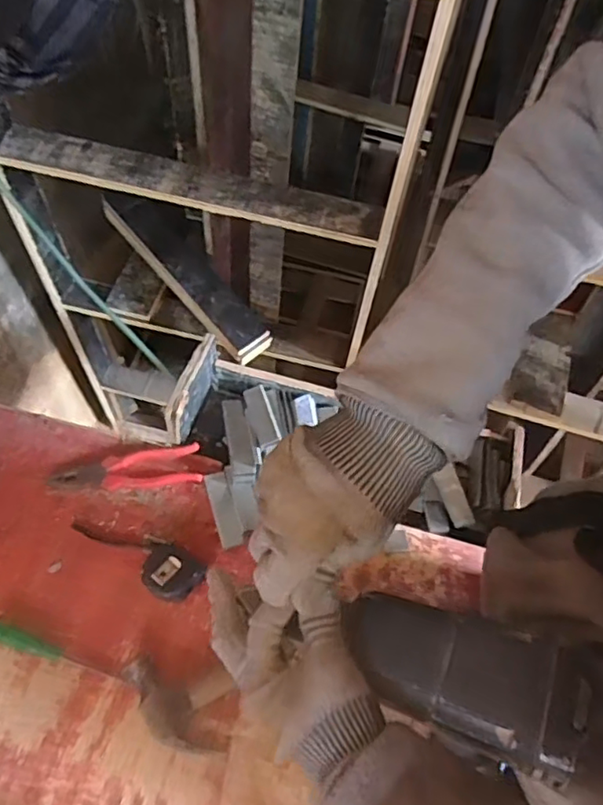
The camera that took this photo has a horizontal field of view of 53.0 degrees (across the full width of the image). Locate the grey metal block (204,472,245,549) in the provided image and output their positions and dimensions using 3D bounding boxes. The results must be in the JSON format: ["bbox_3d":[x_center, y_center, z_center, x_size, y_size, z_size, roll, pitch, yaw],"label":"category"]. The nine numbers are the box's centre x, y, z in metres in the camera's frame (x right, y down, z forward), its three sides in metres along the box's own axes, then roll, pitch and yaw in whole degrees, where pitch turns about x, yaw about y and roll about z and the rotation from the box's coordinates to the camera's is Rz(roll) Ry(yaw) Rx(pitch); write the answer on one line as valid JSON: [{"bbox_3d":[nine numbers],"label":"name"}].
[{"bbox_3d":[-0.101,0.139,0.792,0.030,0.009,0.103,-16,62,-10],"label":"grey metal block"}]

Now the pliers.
[{"bbox_3d":[-0.235,0.090,0.811,0.192,0.019,0.051,-7,60,-6],"label":"pliers"}]

